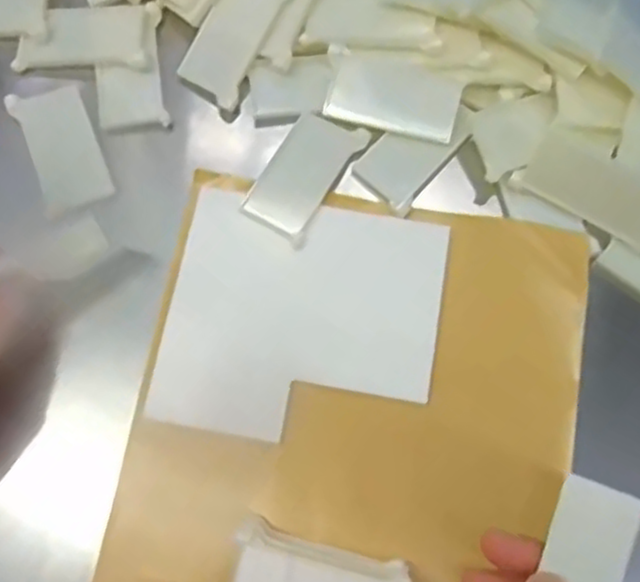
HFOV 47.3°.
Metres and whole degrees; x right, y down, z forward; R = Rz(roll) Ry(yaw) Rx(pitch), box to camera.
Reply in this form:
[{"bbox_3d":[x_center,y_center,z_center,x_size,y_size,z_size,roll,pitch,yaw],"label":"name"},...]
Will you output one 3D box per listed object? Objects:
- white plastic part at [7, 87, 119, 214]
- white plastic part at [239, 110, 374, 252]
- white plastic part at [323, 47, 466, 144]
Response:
[{"bbox_3d":[-0.139,-0.078,0.392,0.038,0.007,0.069,-22,75,-8],"label":"white plastic part"},{"bbox_3d":[-0.008,-0.063,0.389,0.037,0.004,0.073,29,75,7],"label":"white plastic part"},{"bbox_3d":[0.038,-0.106,0.398,0.071,0.008,0.038,15,92,4],"label":"white plastic part"}]

